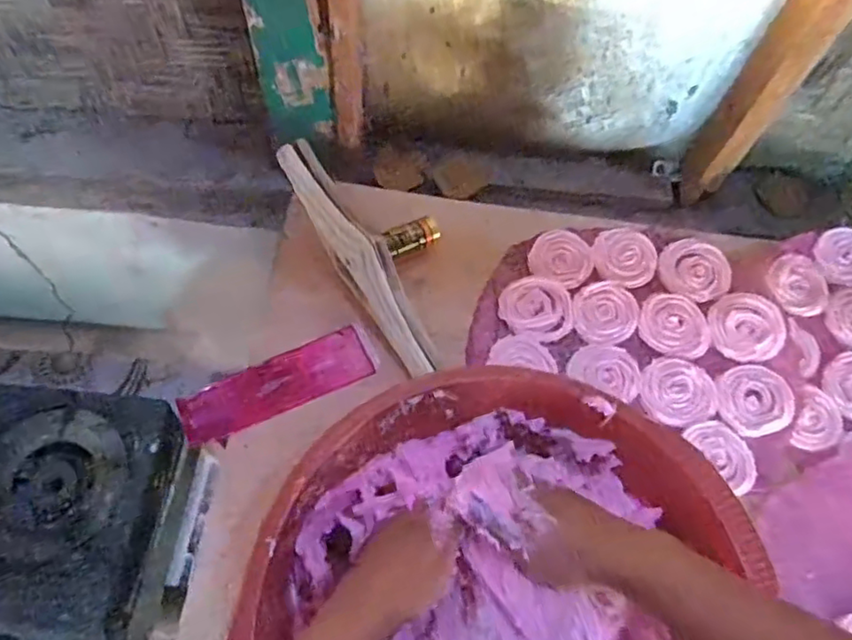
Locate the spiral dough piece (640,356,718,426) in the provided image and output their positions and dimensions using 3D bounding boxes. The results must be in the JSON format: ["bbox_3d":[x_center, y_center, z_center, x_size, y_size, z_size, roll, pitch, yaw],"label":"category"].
[{"bbox_3d":[0.267,0.074,0.652,0.080,0.005,0.074,1,64,-2],"label":"spiral dough piece"}]

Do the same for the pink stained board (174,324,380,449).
[{"bbox_3d":[-0.151,0.067,0.627,0.189,0.008,0.063,-27,68,-14],"label":"pink stained board"}]

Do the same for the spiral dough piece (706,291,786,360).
[{"bbox_3d":[0.357,0.007,0.688,0.073,0.008,0.080,-12,67,14],"label":"spiral dough piece"}]

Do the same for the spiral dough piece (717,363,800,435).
[{"bbox_3d":[0.346,0.085,0.652,0.078,0.020,0.072,1,64,-2],"label":"spiral dough piece"}]

